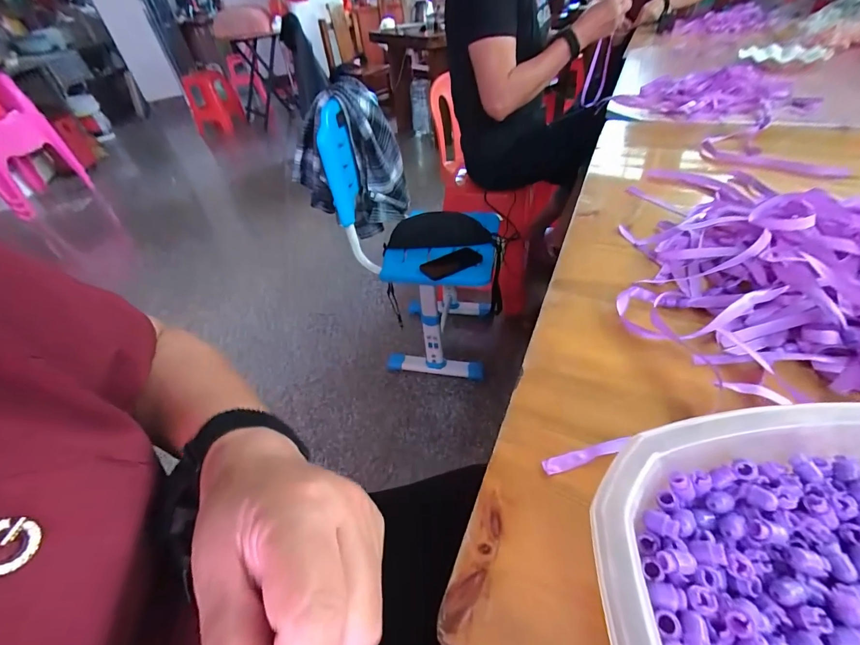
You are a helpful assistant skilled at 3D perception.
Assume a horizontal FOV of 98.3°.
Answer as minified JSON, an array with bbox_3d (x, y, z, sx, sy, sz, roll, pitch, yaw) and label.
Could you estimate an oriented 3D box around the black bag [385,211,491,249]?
[{"bbox_3d":[0.024,-0.264,1.081,0.302,0.063,0.107,-1,43,6],"label":"black bag"}]

